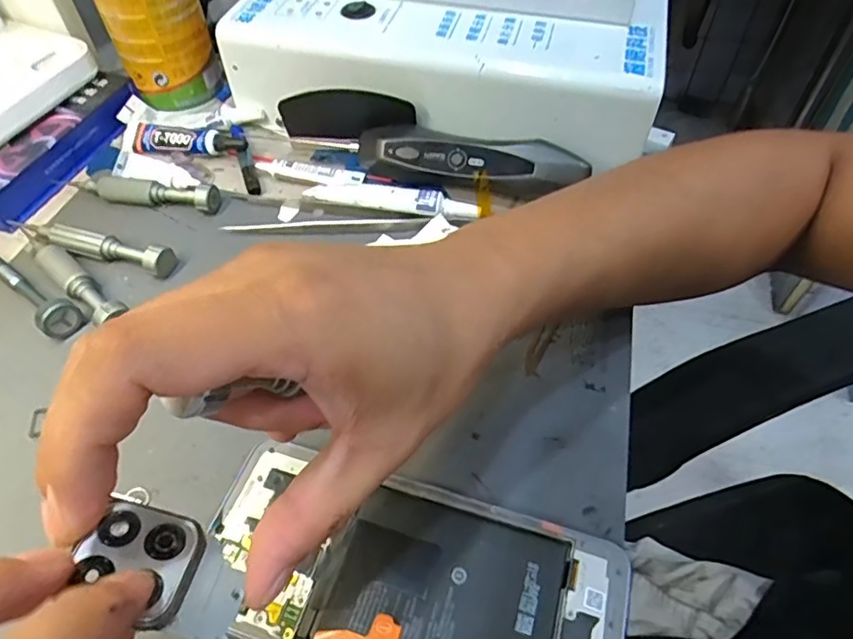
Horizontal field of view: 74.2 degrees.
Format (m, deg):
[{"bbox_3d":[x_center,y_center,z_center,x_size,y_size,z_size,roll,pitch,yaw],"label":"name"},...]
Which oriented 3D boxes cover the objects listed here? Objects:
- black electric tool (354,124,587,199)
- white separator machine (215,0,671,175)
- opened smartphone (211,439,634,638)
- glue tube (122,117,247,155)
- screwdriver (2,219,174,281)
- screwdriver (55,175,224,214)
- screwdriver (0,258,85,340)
[{"bbox_3d":[0.025,-0.098,0.352,0.140,0.026,0.030,14,54,10],"label":"black electric tool"},{"bbox_3d":[0.022,-0.223,0.383,0.274,0.130,0.187,12,54,9],"label":"white separator machine"},{"bbox_3d":[-0.007,0.100,0.214,0.157,0.013,0.073,14,54,11],"label":"opened smartphone"},{"bbox_3d":[-0.168,-0.124,0.389,0.095,0.015,0.027,11,54,8],"label":"glue tube"},{"bbox_3d":[-0.194,-0.043,0.324,0.105,0.016,0.016,14,54,10],"label":"screwdriver"},{"bbox_3d":[-0.182,-0.080,0.352,0.108,0.016,0.015,9,53,7],"label":"screwdriver"},{"bbox_3d":[-0.230,-0.027,0.310,0.119,0.015,0.019,32,59,22],"label":"screwdriver"}]

